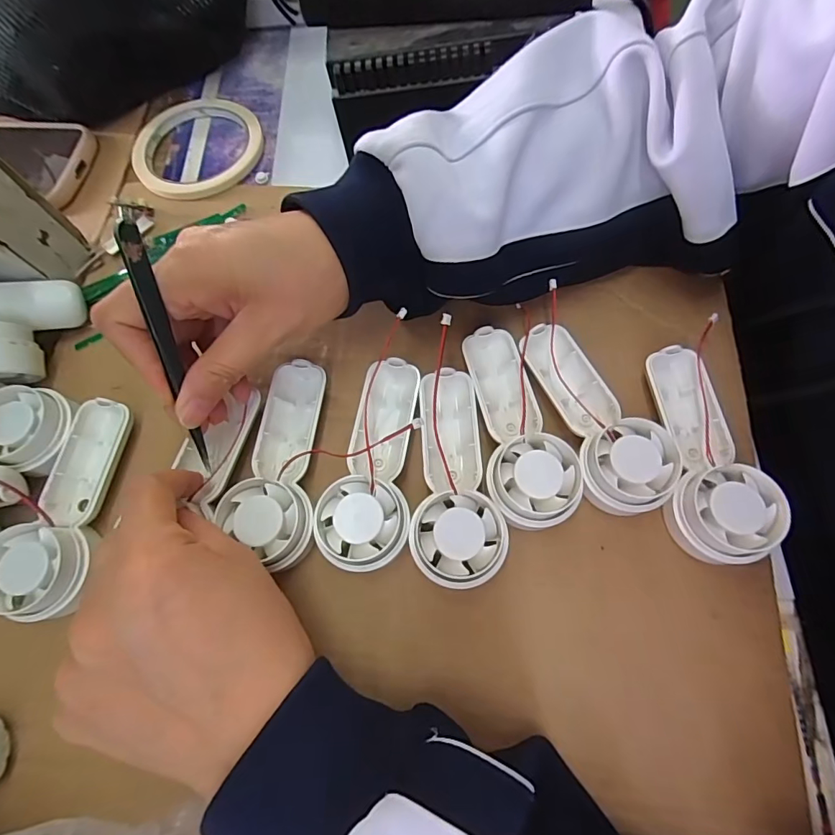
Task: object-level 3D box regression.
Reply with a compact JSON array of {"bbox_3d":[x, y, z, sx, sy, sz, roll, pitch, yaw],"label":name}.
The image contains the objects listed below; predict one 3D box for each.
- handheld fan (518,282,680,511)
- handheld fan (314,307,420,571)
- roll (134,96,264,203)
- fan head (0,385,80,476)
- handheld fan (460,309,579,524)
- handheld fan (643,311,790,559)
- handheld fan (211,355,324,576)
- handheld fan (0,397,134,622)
[{"bbox_3d":[0.093,-0.010,0.253,0.045,0.026,0.123,-18,70,-4],"label":"handheld fan"},{"bbox_3d":[-0.025,0.018,0.247,0.043,0.026,0.117,3,70,4],"label":"handheld fan"},{"bbox_3d":[-0.164,-0.203,0.346,0.094,0.012,0.101,-1,70,2],"label":"roll"},{"bbox_3d":[-0.212,0.005,0.256,0.047,0.024,0.043,-1,70,2],"label":"fan head"},{"bbox_3d":[0.054,0.002,0.251,0.043,0.024,0.110,-7,70,0],"label":"handheld fan"},{"bbox_3d":[0.149,0.008,0.242,0.042,0.029,0.126,1,70,3],"label":"handheld fan"},{"bbox_3d":[-0.074,0.021,0.248,0.043,0.026,0.106,1,70,3],"label":"handheld fan"},{"bbox_3d":[-0.181,0.044,0.242,0.041,0.029,0.108,2,70,3],"label":"handheld fan"}]

